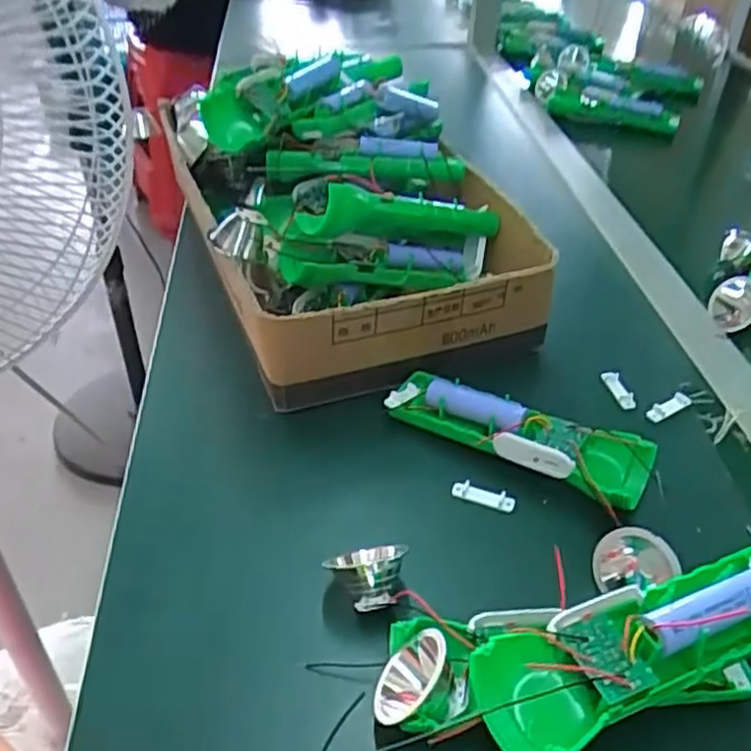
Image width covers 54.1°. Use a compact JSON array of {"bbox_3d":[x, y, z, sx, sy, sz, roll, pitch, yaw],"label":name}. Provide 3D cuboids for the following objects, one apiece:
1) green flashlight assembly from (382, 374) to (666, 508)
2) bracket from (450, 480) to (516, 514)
[{"bbox_3d":[0.088,0.039,0.470,0.165,0.034,0.052,19,42,23],"label":"green flashlight assembly"},{"bbox_3d":[0.066,0.074,0.450,0.038,0.008,0.009,12,40,16],"label":"bracket"}]

